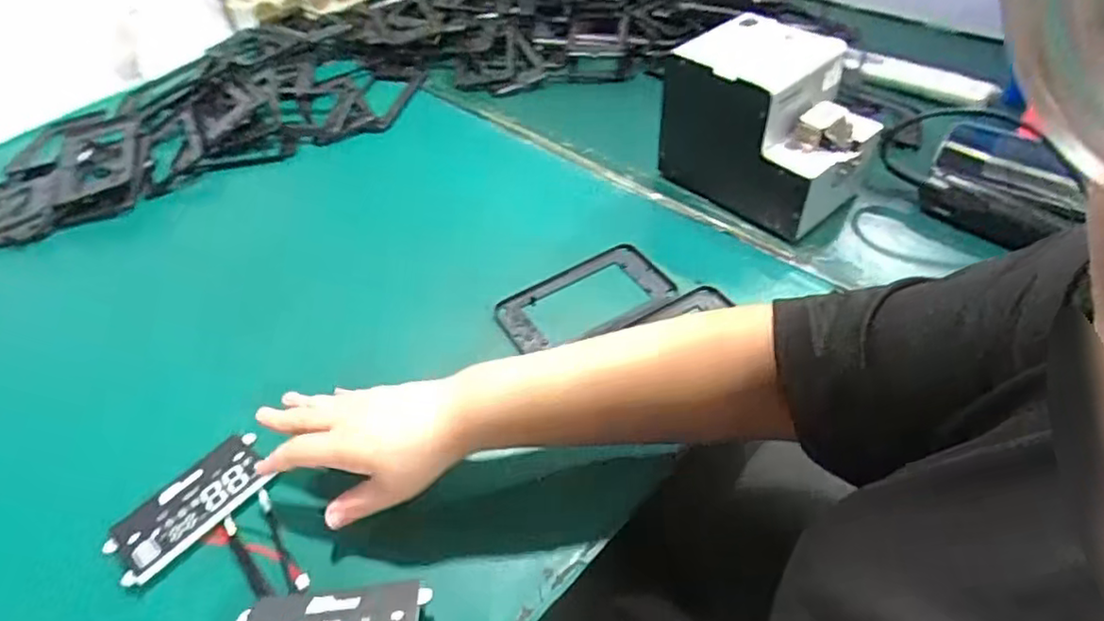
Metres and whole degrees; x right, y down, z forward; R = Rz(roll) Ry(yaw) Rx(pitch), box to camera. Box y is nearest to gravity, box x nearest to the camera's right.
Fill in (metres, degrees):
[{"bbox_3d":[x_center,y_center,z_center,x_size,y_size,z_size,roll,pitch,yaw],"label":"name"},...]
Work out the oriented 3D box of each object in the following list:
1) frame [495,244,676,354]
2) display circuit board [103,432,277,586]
[{"bbox_3d":[0.030,-0.011,0.580,0.152,0.008,0.083,-26,50,-17],"label":"frame"},{"bbox_3d":[-0.271,0.144,0.479,0.066,0.012,0.115,29,57,29],"label":"display circuit board"}]

